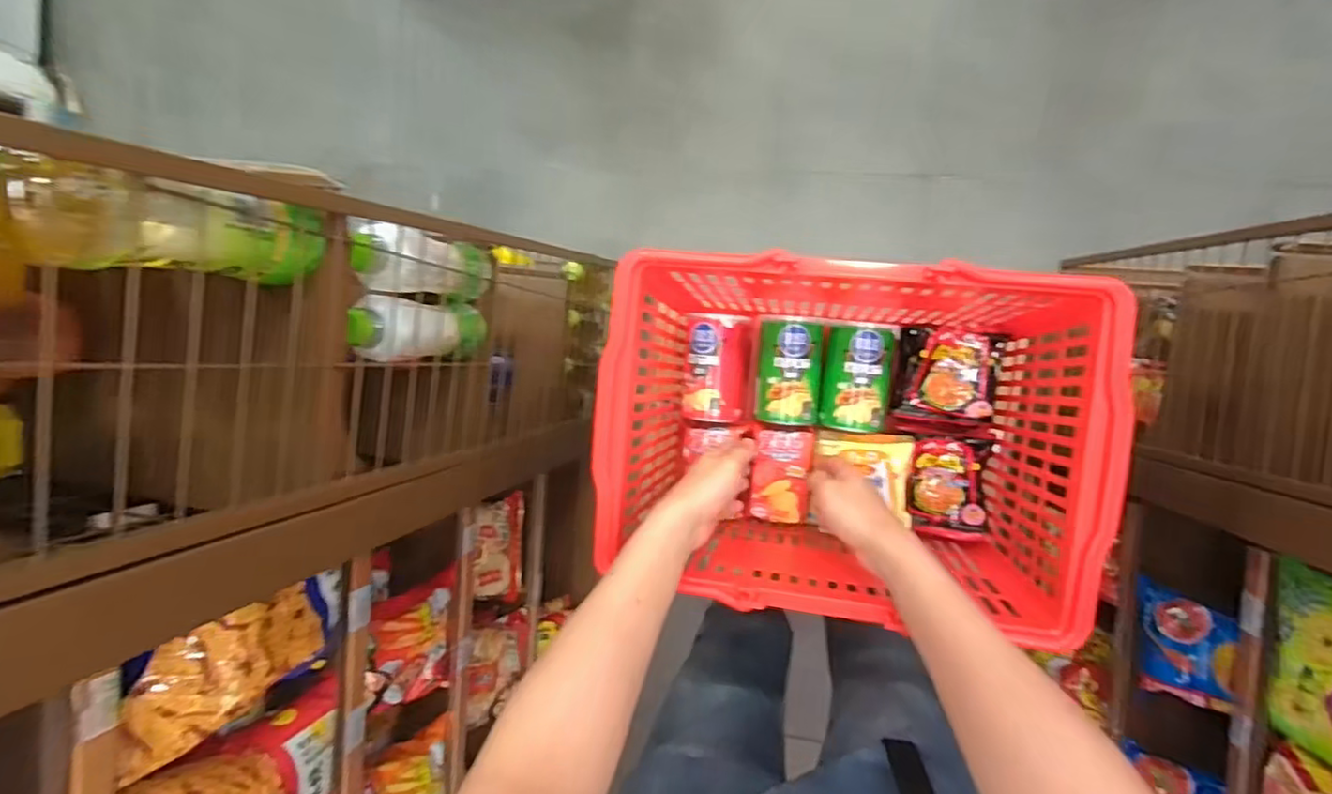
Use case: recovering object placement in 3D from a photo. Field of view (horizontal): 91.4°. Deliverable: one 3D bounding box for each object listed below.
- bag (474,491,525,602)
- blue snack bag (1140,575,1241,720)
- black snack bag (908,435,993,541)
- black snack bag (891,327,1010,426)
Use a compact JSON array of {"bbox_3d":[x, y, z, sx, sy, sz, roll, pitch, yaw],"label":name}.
[{"bbox_3d":[-0.275,0.253,1.083,0.017,0.077,0.181,8,94,47],"label":"bag"},{"bbox_3d":[0.673,0.325,0.844,0.026,0.112,0.140,-1,91,-25],"label":"blue snack bag"},{"bbox_3d":[0.289,0.093,0.666,0.072,0.025,0.101,4,93,24],"label":"black snack bag"},{"bbox_3d":[0.283,-0.020,0.657,0.094,0.045,0.096,9,94,10],"label":"black snack bag"}]

